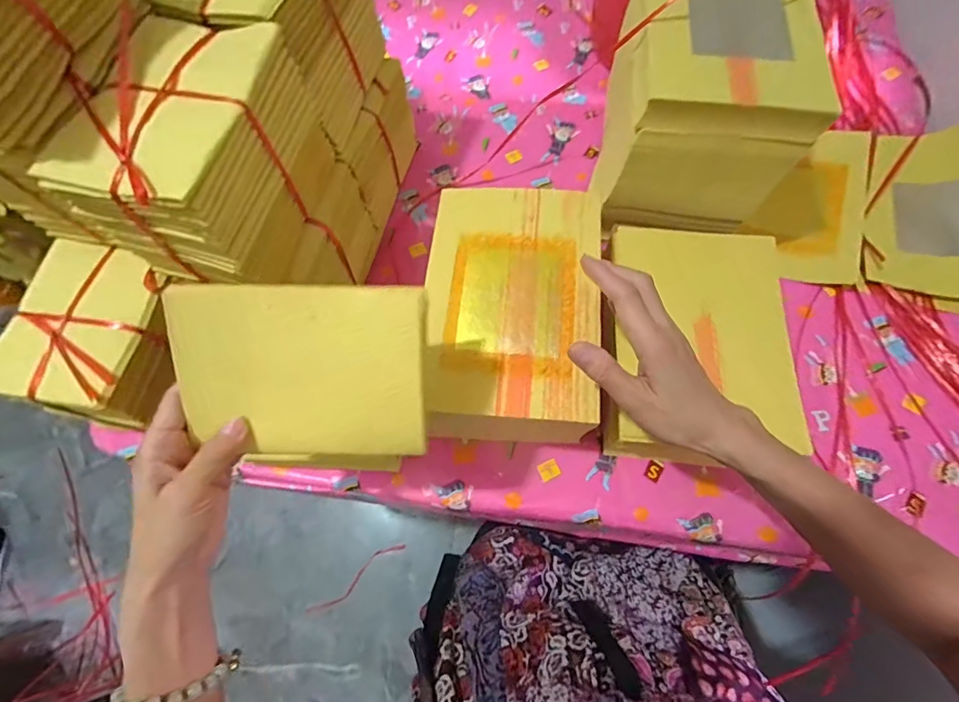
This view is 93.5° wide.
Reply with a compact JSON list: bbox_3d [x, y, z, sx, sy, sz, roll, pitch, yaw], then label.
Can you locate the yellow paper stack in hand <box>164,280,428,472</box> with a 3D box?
[{"bbox_3d":[-0.117,0.022,0.307,0.159,0.018,0.128,1,107,-2],"label":"yellow paper stack in hand"}]

